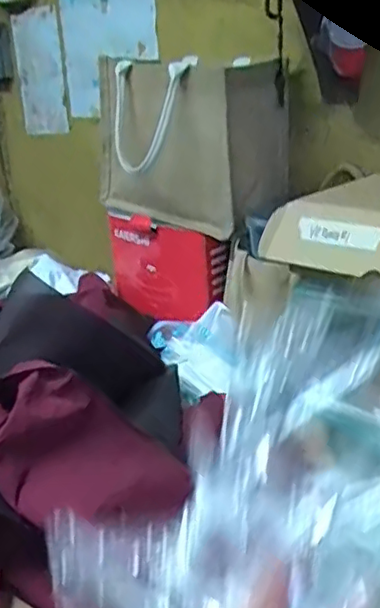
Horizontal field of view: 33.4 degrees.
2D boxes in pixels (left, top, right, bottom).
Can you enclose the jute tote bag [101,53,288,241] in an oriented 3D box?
[{"bbox_3d":[-0.007,-0.248,0.985,0.204,0.220,0.304,-15,23,-31],"label":"jute tote bag"}]

